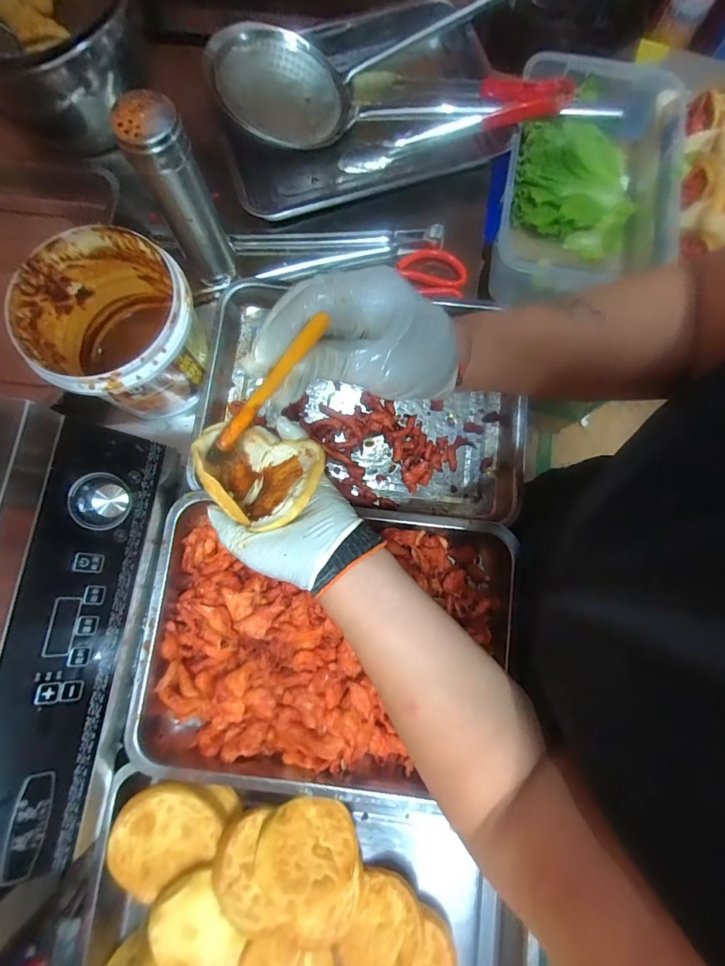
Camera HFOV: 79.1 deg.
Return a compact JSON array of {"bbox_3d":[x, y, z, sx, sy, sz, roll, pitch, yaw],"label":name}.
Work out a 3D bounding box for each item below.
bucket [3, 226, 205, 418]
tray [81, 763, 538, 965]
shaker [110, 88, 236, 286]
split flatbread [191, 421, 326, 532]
[{"bbox_3d":[-0.269,-0.168,0.518,0.166,0.156,0.175,0,80,1],"label":"bucket"},{"bbox_3d":[-0.068,0.507,0.442,0.448,0.089,0.385,5,80,2],"label":"tray"},{"bbox_3d":[-0.199,-0.316,0.504,0.055,0.215,0.049,-20,80,-3],"label":"shaker"},{"bbox_3d":[-0.087,-0.007,0.375,0.097,0.079,0.086,30,81,6],"label":"split flatbread"}]

